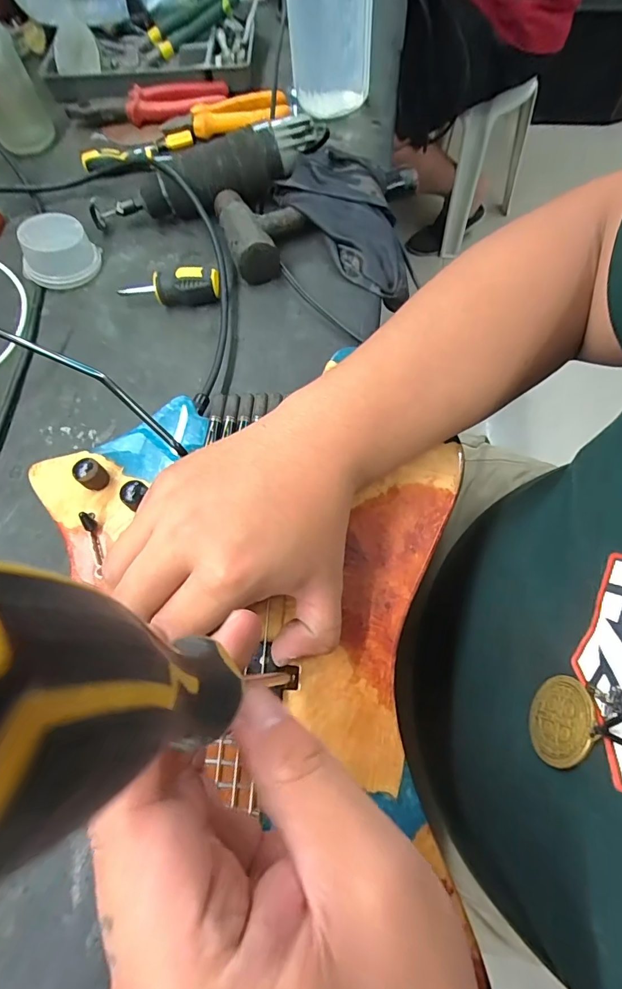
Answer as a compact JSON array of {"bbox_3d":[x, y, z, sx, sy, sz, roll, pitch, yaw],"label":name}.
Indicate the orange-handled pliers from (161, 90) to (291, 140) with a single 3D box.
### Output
[{"bbox_3d":[-0.105,-0.465,0.538,0.155,0.021,0.048,-6,66,1],"label":"orange-handled pliers"}]

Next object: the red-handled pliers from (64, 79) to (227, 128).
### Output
[{"bbox_3d":[-0.211,-0.500,0.559,0.199,0.019,0.072,-1,67,3],"label":"red-handled pliers"}]

